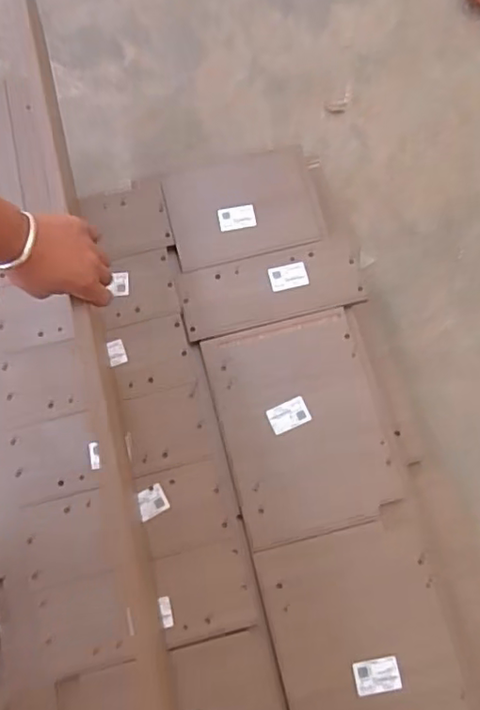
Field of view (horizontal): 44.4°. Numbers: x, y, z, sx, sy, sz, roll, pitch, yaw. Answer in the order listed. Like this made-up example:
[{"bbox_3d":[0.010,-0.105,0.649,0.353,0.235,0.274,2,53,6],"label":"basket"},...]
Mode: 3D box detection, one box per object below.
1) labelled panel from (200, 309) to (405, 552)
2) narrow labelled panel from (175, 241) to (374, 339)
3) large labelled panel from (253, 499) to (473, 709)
[{"bbox_3d":[0.092,0.104,0.899,0.236,0.020,0.323,-14,76,-2],"label":"labelled panel"},{"bbox_3d":[0.054,-0.111,0.977,0.299,0.010,0.123,-13,72,-2],"label":"narrow labelled panel"},{"bbox_3d":[0.174,0.408,0.802,0.237,0.014,0.332,-14,72,-2],"label":"large labelled panel"}]

